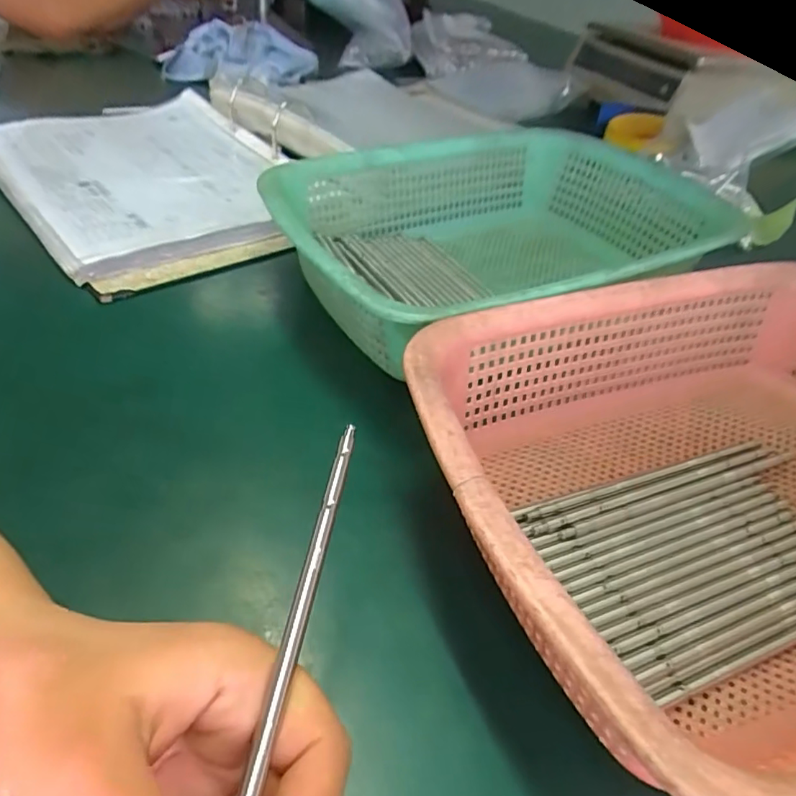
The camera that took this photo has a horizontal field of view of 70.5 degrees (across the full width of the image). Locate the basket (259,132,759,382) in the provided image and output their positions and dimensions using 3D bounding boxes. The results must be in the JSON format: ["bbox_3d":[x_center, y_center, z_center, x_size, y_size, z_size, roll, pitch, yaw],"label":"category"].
[{"bbox_3d":[0.064,-0.108,0.408,0.293,0.087,0.221,-14,46,-21],"label":"basket"}]

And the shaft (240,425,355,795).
[{"bbox_3d":[-0.031,0.071,0.161,0.005,0.007,0.162,7,47,5],"label":"shaft"}]

